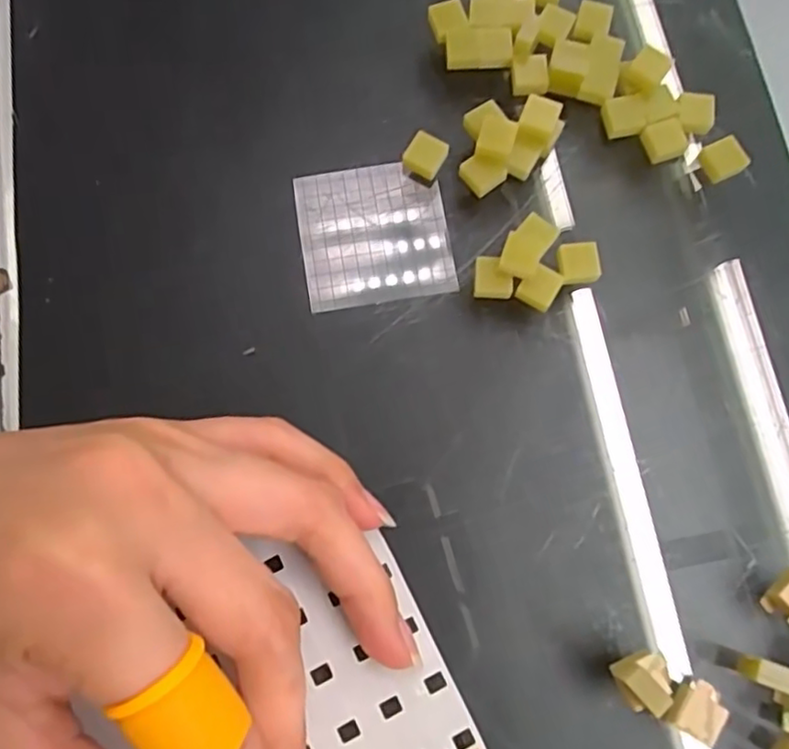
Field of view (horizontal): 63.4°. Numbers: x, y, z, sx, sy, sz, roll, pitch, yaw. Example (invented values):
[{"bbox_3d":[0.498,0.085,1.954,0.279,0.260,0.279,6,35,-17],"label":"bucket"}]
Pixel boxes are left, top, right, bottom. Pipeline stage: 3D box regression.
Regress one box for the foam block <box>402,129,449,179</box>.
[{"bbox_3d":[0.009,-0.065,0.189,0.011,0.005,0.012,31,79,7],"label":"foam block"}]

